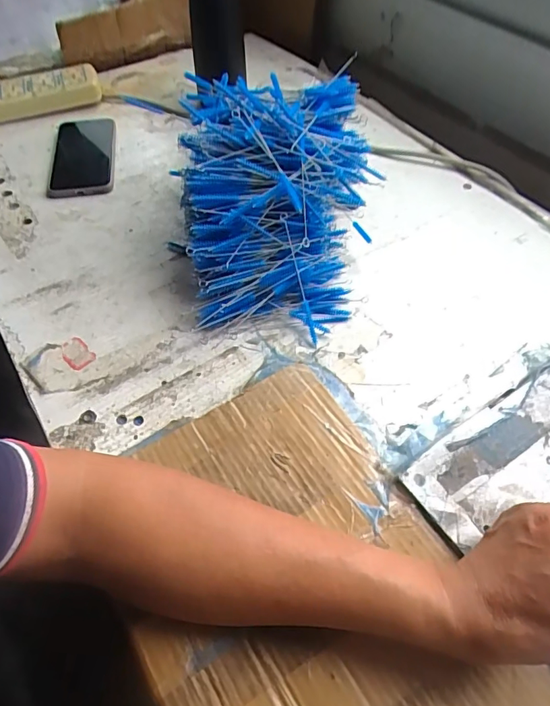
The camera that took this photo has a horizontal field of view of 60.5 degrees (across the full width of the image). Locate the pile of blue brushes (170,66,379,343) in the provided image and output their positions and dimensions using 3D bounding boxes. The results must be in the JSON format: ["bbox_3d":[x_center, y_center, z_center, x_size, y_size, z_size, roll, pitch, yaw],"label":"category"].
[{"bbox_3d":[-0.004,-0.155,0.469,0.186,0.135,0.245,4,53,1],"label":"pile of blue brushes"}]

